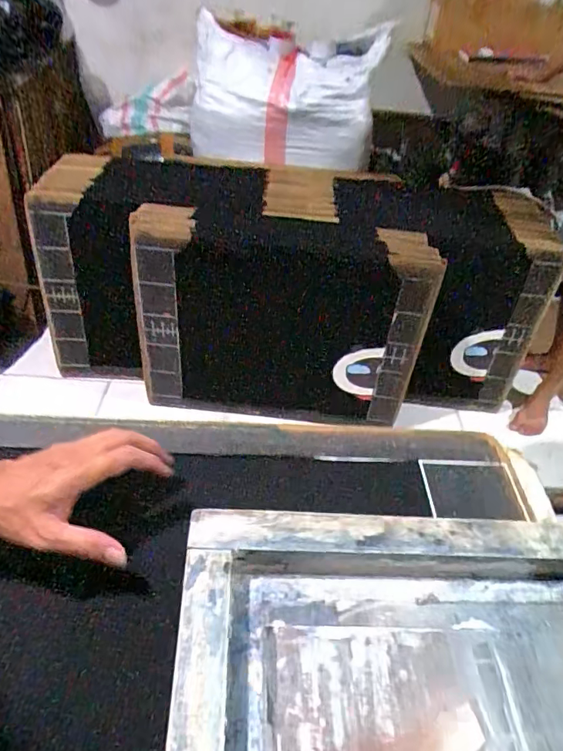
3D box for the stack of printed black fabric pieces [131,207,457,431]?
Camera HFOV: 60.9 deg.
[{"bbox_3d":[-0.016,-0.155,1.452,0.825,0.603,0.234,6,44,0],"label":"stack of printed black fabric pieces"}]

